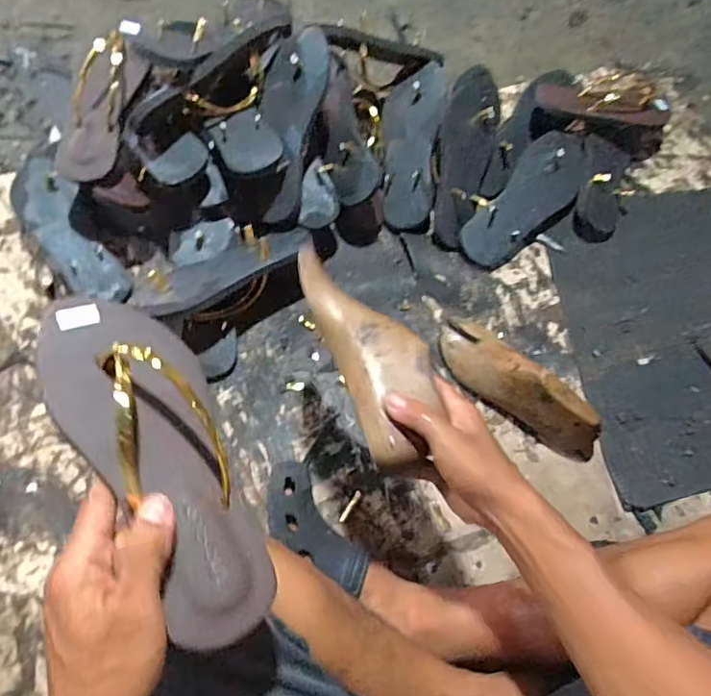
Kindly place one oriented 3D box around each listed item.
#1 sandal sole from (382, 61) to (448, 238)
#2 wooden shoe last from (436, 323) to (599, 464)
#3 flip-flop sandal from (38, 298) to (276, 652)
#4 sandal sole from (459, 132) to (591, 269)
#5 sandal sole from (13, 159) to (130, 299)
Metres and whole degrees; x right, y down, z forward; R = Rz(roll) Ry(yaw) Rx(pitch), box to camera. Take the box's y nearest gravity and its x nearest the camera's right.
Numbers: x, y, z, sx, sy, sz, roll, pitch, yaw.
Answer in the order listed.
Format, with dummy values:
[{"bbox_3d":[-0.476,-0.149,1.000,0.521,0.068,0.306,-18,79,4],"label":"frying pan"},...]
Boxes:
[{"bbox_3d":[0.078,-0.285,0.788,0.082,0.032,0.230,6,90,0],"label":"sandal sole"},{"bbox_3d":[0.202,0.044,0.683,0.073,0.081,0.242,-39,75,-16],"label":"wooden shoe last"},{"bbox_3d":[-0.122,0.063,0.338,0.090,0.060,0.235,-18,70,-30],"label":"flip-flop sandal"},{"bbox_3d":[0.250,-0.209,0.786,0.096,0.026,0.237,40,83,-13],"label":"sandal sole"},{"bbox_3d":[-0.388,-0.157,0.734,0.076,0.031,0.225,-33,88,-14],"label":"sandal sole"}]

